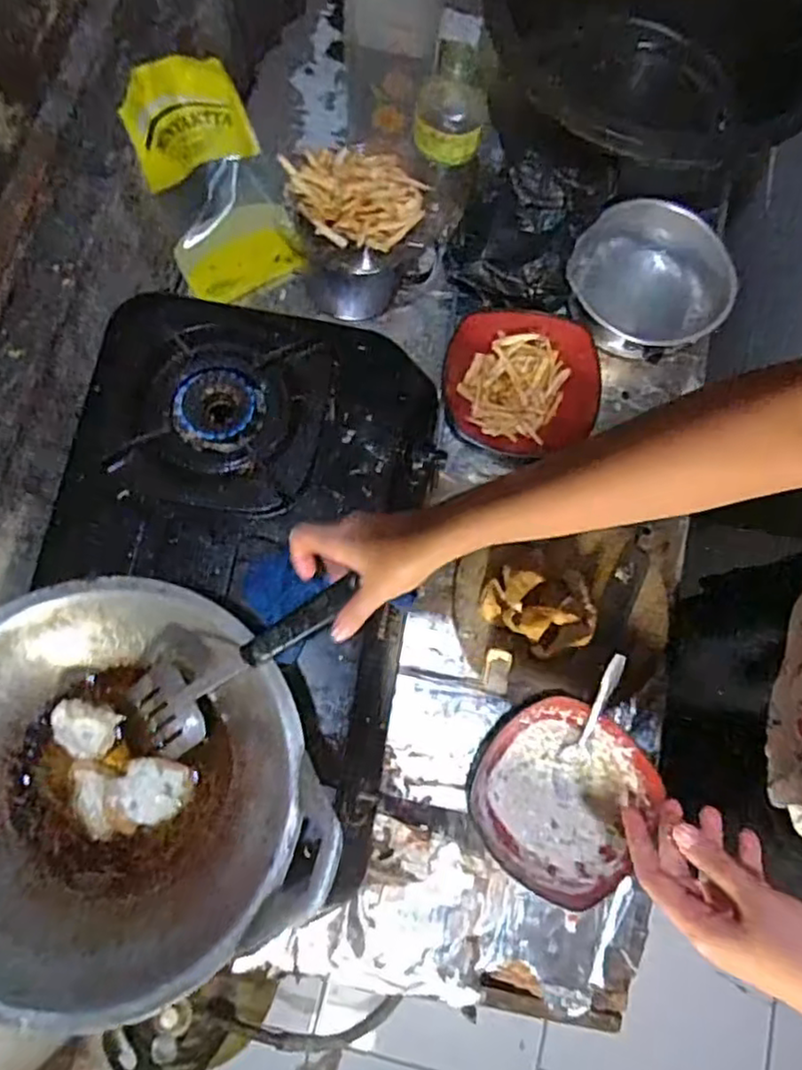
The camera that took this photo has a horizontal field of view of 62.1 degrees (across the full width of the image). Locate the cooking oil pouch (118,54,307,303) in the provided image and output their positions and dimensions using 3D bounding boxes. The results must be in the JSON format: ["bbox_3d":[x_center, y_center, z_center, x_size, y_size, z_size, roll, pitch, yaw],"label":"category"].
[{"bbox_3d":[-0.224,-0.425,0.804,0.148,0.029,0.248,-26,118,-17],"label":"cooking oil pouch"}]

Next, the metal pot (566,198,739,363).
[{"bbox_3d":[0.298,-0.314,0.833,0.187,0.084,0.185,0,77,-2],"label":"metal pot"}]

